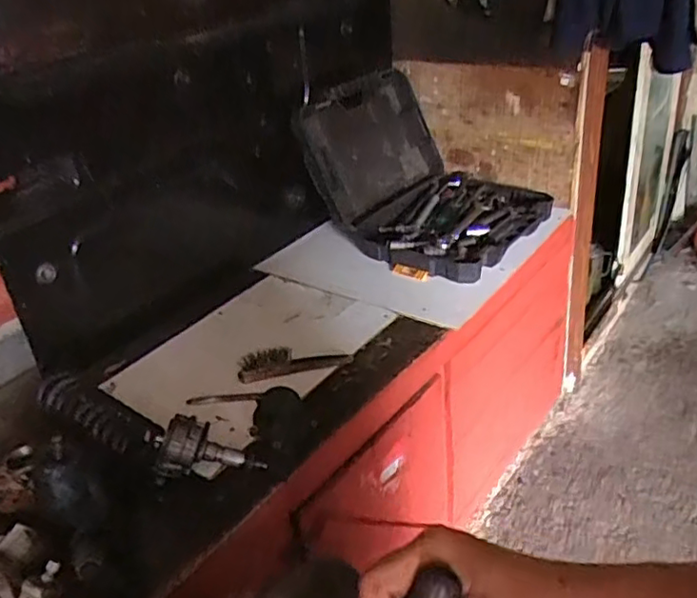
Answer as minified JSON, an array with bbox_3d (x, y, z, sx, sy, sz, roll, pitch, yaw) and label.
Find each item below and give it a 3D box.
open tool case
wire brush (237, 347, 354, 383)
[{"bbox_3d":[0.208,-0.329,1.538,0.487,0.349,0.464,20,40,39],"label":"open tool case"},{"bbox_3d":[-0.099,0.116,1.140,0.208,0.051,0.049,-12,30,-9],"label":"wire brush"}]

